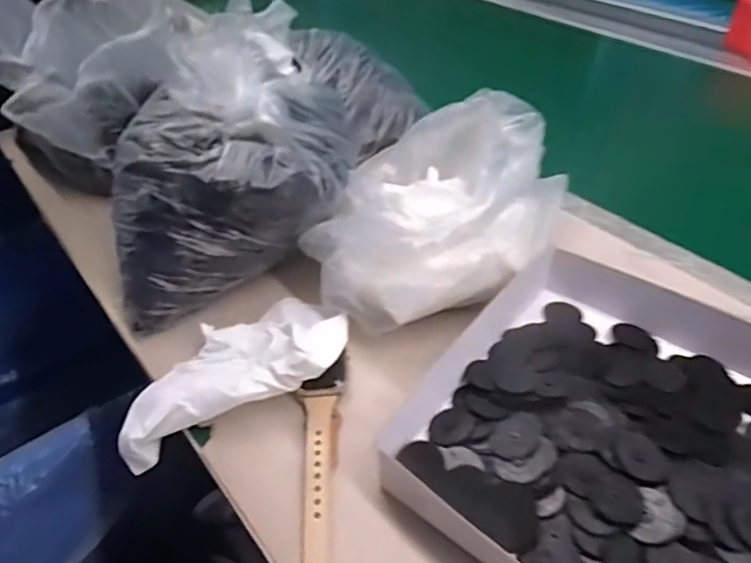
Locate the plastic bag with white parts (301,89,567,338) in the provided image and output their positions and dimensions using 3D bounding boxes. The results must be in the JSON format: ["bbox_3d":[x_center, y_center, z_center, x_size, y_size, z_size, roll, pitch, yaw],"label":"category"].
[{"bbox_3d":[0.046,-0.055,0.409,0.152,0.088,0.189,15,45,18],"label":"plastic bag with white parts"}]

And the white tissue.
[{"bbox_3d":[-0.088,0.053,0.343,0.150,0.039,0.086,-29,49,-27],"label":"white tissue"}]

